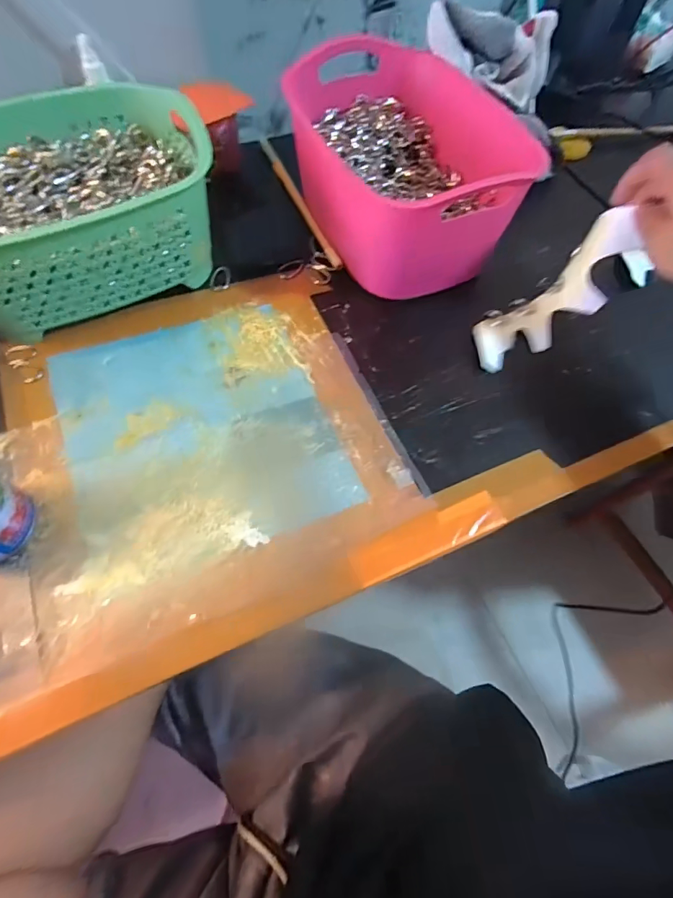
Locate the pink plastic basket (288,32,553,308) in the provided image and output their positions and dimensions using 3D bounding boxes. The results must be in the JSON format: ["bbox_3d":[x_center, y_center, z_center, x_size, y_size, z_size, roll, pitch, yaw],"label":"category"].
[{"bbox_3d":[0.073,-0.307,0.485,0.186,0.122,0.262,-18,65,-12],"label":"pink plastic basket"}]

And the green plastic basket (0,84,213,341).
[{"bbox_3d":[-0.261,-0.231,0.428,0.264,0.118,0.202,-29,68,-17],"label":"green plastic basket"}]

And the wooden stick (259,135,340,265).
[{"bbox_3d":[-0.050,-0.314,0.545,0.013,0.010,0.265,-18,66,-12],"label":"wooden stick"}]

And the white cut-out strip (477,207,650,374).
[{"bbox_3d":[0.216,-0.145,0.446,0.181,0.055,0.066,-38,69,7],"label":"white cut-out strip"}]

